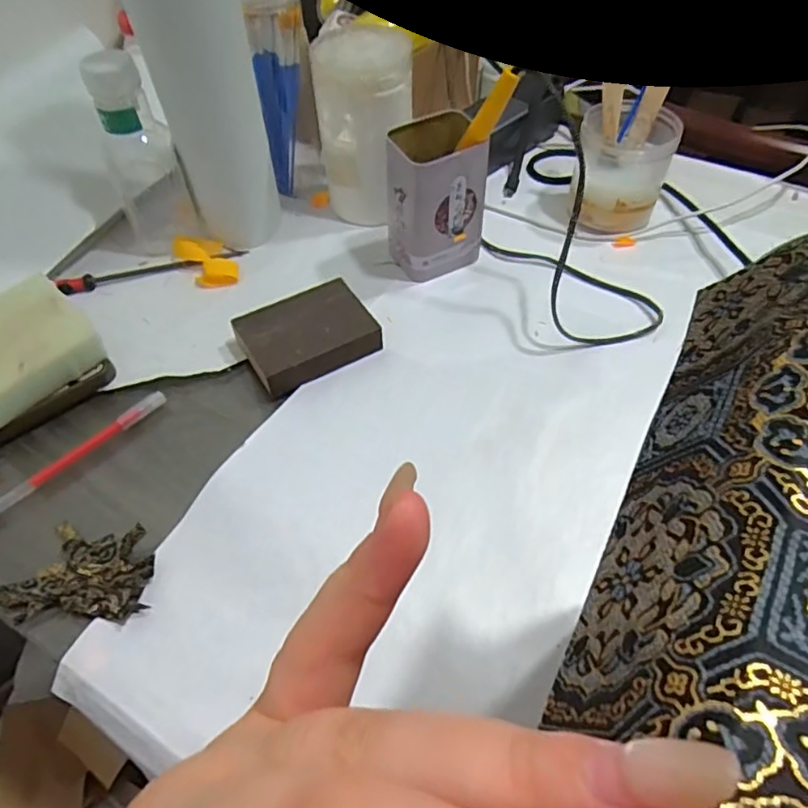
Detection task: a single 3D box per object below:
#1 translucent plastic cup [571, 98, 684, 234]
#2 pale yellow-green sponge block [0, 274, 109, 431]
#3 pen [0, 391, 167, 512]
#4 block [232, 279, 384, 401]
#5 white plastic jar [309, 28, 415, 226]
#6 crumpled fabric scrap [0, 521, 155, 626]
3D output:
[{"bbox_3d":[0.198,-0.217,0.553,0.079,0.088,0.075,-1,51,1],"label":"translucent plastic cup"},{"bbox_3d":[-0.295,-0.036,0.449,0.117,0.050,0.094,-38,59,-25],"label":"pale yellow-green sponge block"},{"bbox_3d":[-0.233,0.034,0.425,0.009,0.011,0.142,37,61,27],"label":"pen"},{"bbox_3d":[-0.076,-0.053,0.476,0.098,0.023,0.076,-25,55,-18],"label":"block"},{"bbox_3d":[-0.034,-0.243,0.543,0.070,0.152,0.065,-1,51,1],"label":"white plastic jar"},{"bbox_3d":[-0.201,0.103,0.372,0.091,0.014,0.057,0,51,1],"label":"crumpled fabric scrap"}]

